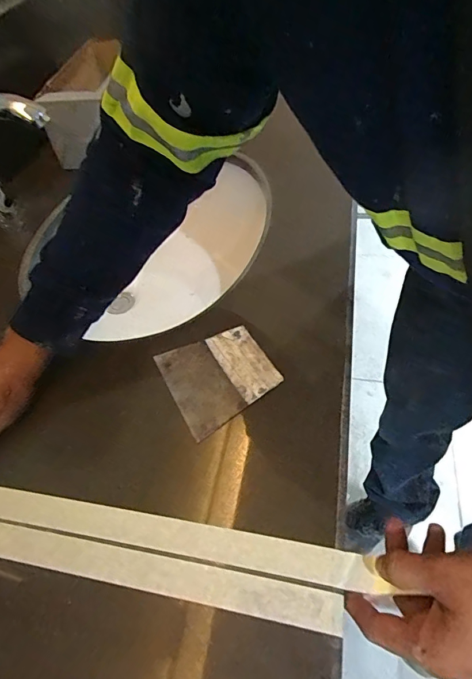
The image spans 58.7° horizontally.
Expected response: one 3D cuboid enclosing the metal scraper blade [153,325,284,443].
[{"bbox_3d":[-0.018,0.033,0.420,0.099,0.010,0.102,-26,52,-12],"label":"metal scraper blade"}]

